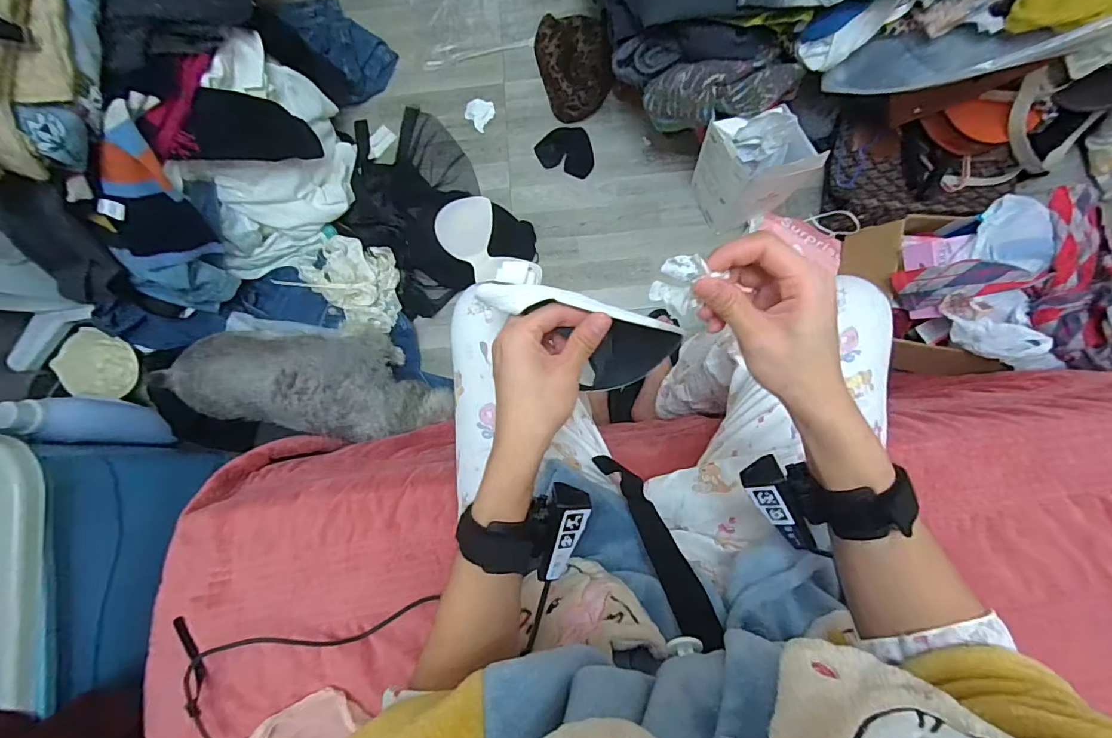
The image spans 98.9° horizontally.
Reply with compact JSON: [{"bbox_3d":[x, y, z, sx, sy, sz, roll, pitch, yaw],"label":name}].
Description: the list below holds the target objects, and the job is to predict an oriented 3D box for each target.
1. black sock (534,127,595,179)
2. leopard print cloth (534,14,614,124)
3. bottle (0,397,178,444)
[{"bbox_3d":[0.024,-0.483,1.046,0.127,0.006,0.102,17,87,5],"label":"black sock"},{"bbox_3d":[0.039,-0.667,1.006,0.157,0.098,0.234,-5,86,3],"label":"leopard print cloth"},{"bbox_3d":[-0.857,0.102,0.880,0.075,0.254,0.094,-3,86,3],"label":"bottle"}]

